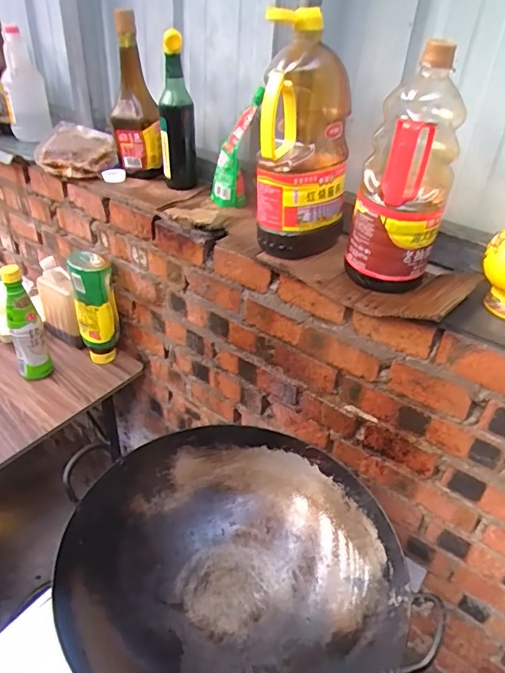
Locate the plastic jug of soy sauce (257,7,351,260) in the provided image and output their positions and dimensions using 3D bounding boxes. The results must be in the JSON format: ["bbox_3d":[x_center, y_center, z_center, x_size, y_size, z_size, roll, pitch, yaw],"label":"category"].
[{"bbox_3d":[0.077,-0.268,0.702,0.129,0.282,0.134,9,37,7],"label":"plastic jug of soy sauce"}]

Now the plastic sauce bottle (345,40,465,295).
[{"bbox_3d":[0.191,-0.192,0.637,0.116,0.275,0.085,15,38,15],"label":"plastic sauce bottle"}]

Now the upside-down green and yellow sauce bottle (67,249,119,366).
[{"bbox_3d":[-0.320,-0.047,1.023,0.082,0.238,0.078,-10,39,-18],"label":"upside-down green and yellow sauce bottle"}]

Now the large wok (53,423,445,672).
[{"bbox_3d":[-0.025,0.340,0.693,0.417,0.149,0.423,2,37,-2],"label":"large wok"}]

